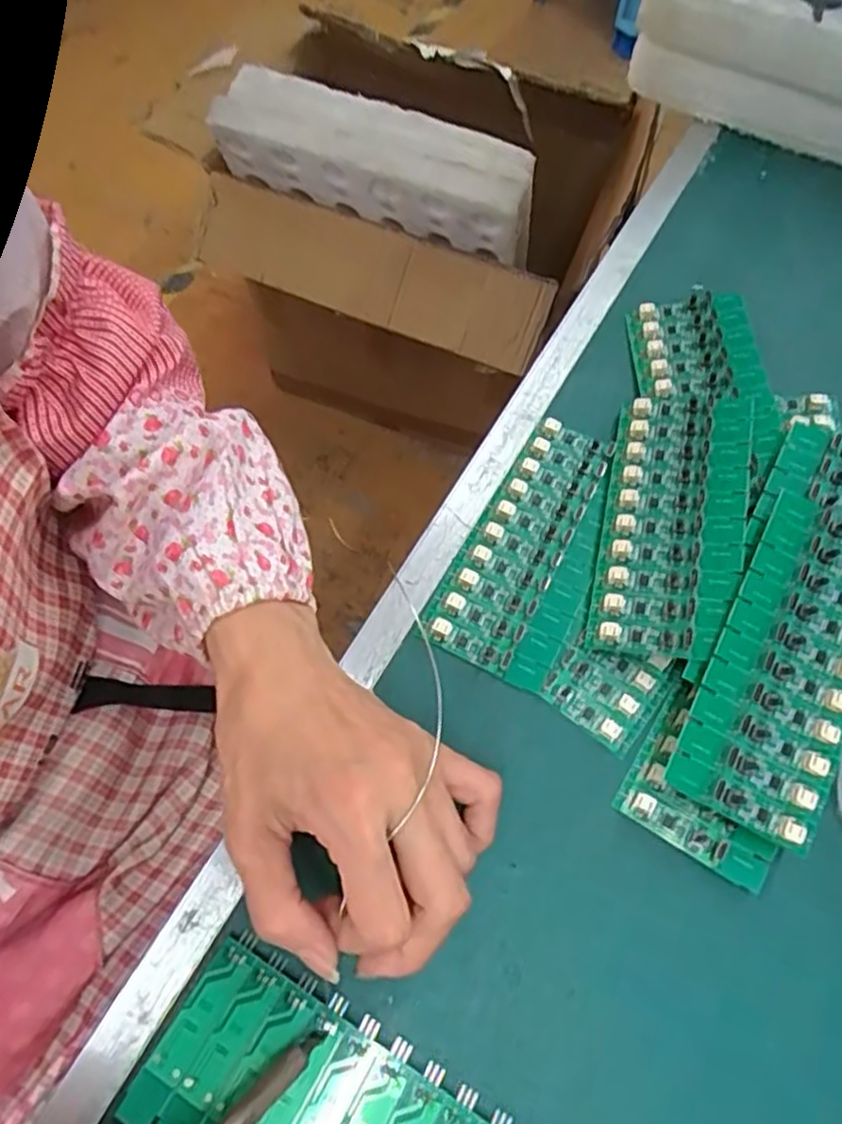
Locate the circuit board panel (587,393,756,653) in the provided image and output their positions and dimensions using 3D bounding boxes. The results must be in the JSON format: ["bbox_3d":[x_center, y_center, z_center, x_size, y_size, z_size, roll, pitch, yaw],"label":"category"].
[{"bbox_3d":[0.119,-0.023,0.336,0.063,0.007,0.140,5,65,22],"label":"circuit board panel"}]

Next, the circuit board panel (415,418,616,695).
[{"bbox_3d":[0.058,-0.007,0.348,0.064,0.011,0.135,26,68,11],"label":"circuit board panel"}]

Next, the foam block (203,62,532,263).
[{"bbox_3d":[-0.050,-0.463,0.835,0.364,0.110,0.105,24,68,10],"label":"foam block"}]

